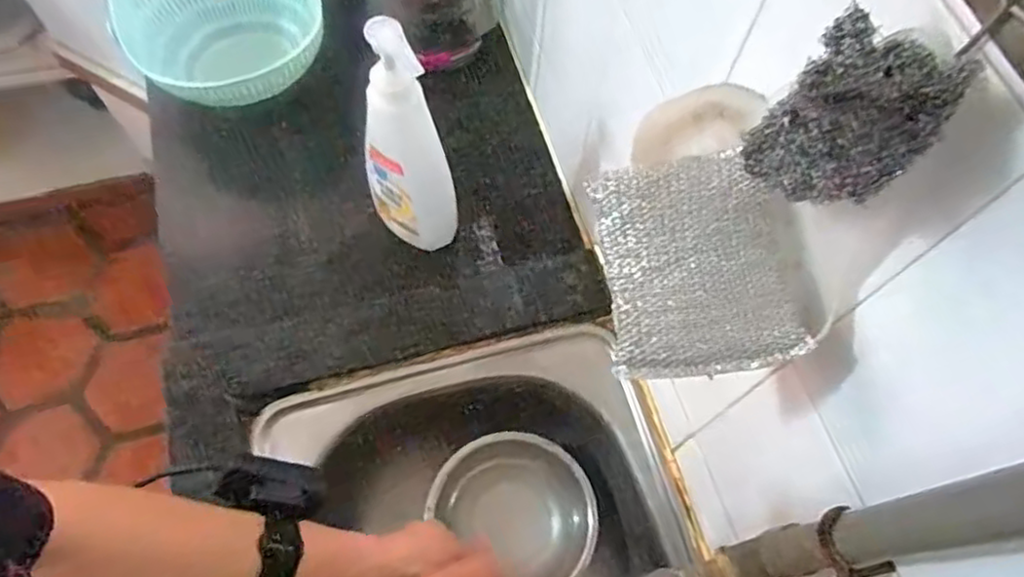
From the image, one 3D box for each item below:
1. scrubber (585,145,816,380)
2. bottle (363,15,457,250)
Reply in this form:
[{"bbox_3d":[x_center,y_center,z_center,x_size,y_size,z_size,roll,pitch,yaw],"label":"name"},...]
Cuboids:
[{"bbox_3d":[0.090,-0.012,0.344,0.087,0.017,0.110,-13,80,11],"label":"scrubber"},{"bbox_3d":[-0.098,-0.119,0.622,0.053,0.272,0.076,-39,73,-18],"label":"bottle"}]

